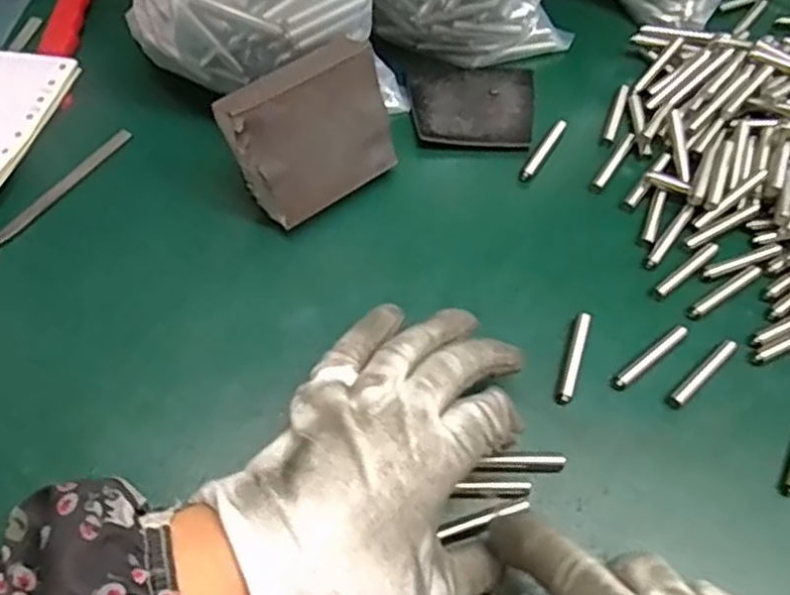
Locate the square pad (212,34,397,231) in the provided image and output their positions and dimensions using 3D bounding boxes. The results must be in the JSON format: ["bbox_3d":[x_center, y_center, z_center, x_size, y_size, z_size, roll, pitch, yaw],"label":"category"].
[{"bbox_3d":[-0.046,-0.084,0.377,0.086,0.072,0.025,-32,40,-23],"label":"square pad"}]

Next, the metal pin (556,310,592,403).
[{"bbox_3d":[0.087,0.030,0.357,0.008,0.008,0.048,19,60,7],"label":"metal pin"}]

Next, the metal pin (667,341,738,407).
[{"bbox_3d":[0.150,0.037,0.356,0.049,0.006,0.008,-37,68,-22],"label":"metal pin"}]

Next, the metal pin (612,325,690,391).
[{"bbox_3d":[0.126,0.029,0.359,0.051,0.008,0.007,-34,67,-21],"label":"metal pin"}]

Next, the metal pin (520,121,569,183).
[{"bbox_3d":[0.086,-0.085,0.423,0.008,0.005,0.053,30,62,13],"label":"metal pin"}]

